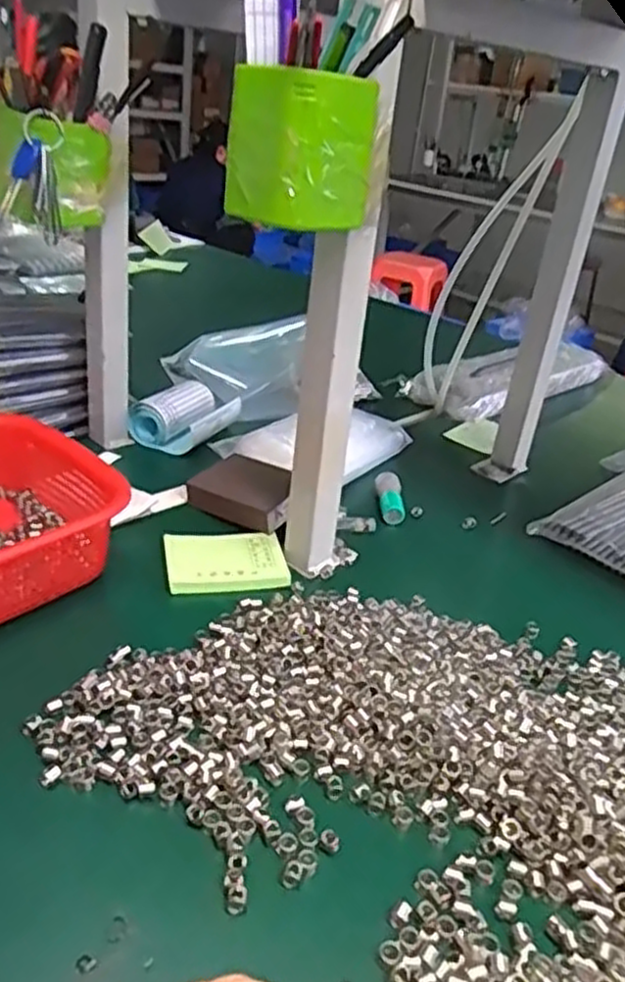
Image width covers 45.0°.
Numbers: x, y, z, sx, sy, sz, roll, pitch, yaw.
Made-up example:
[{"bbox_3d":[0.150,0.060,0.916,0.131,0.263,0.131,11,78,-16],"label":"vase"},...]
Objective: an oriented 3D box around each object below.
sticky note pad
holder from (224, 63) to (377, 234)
[{"bbox_3d":[-0.070,0.057,0.614,0.096,0.010,0.074,0,28,-13],"label":"sticky note pad"},{"bbox_3d":[-0.005,-0.201,0.447,0.077,0.078,0.061,-14,34,-34],"label":"holder"}]

